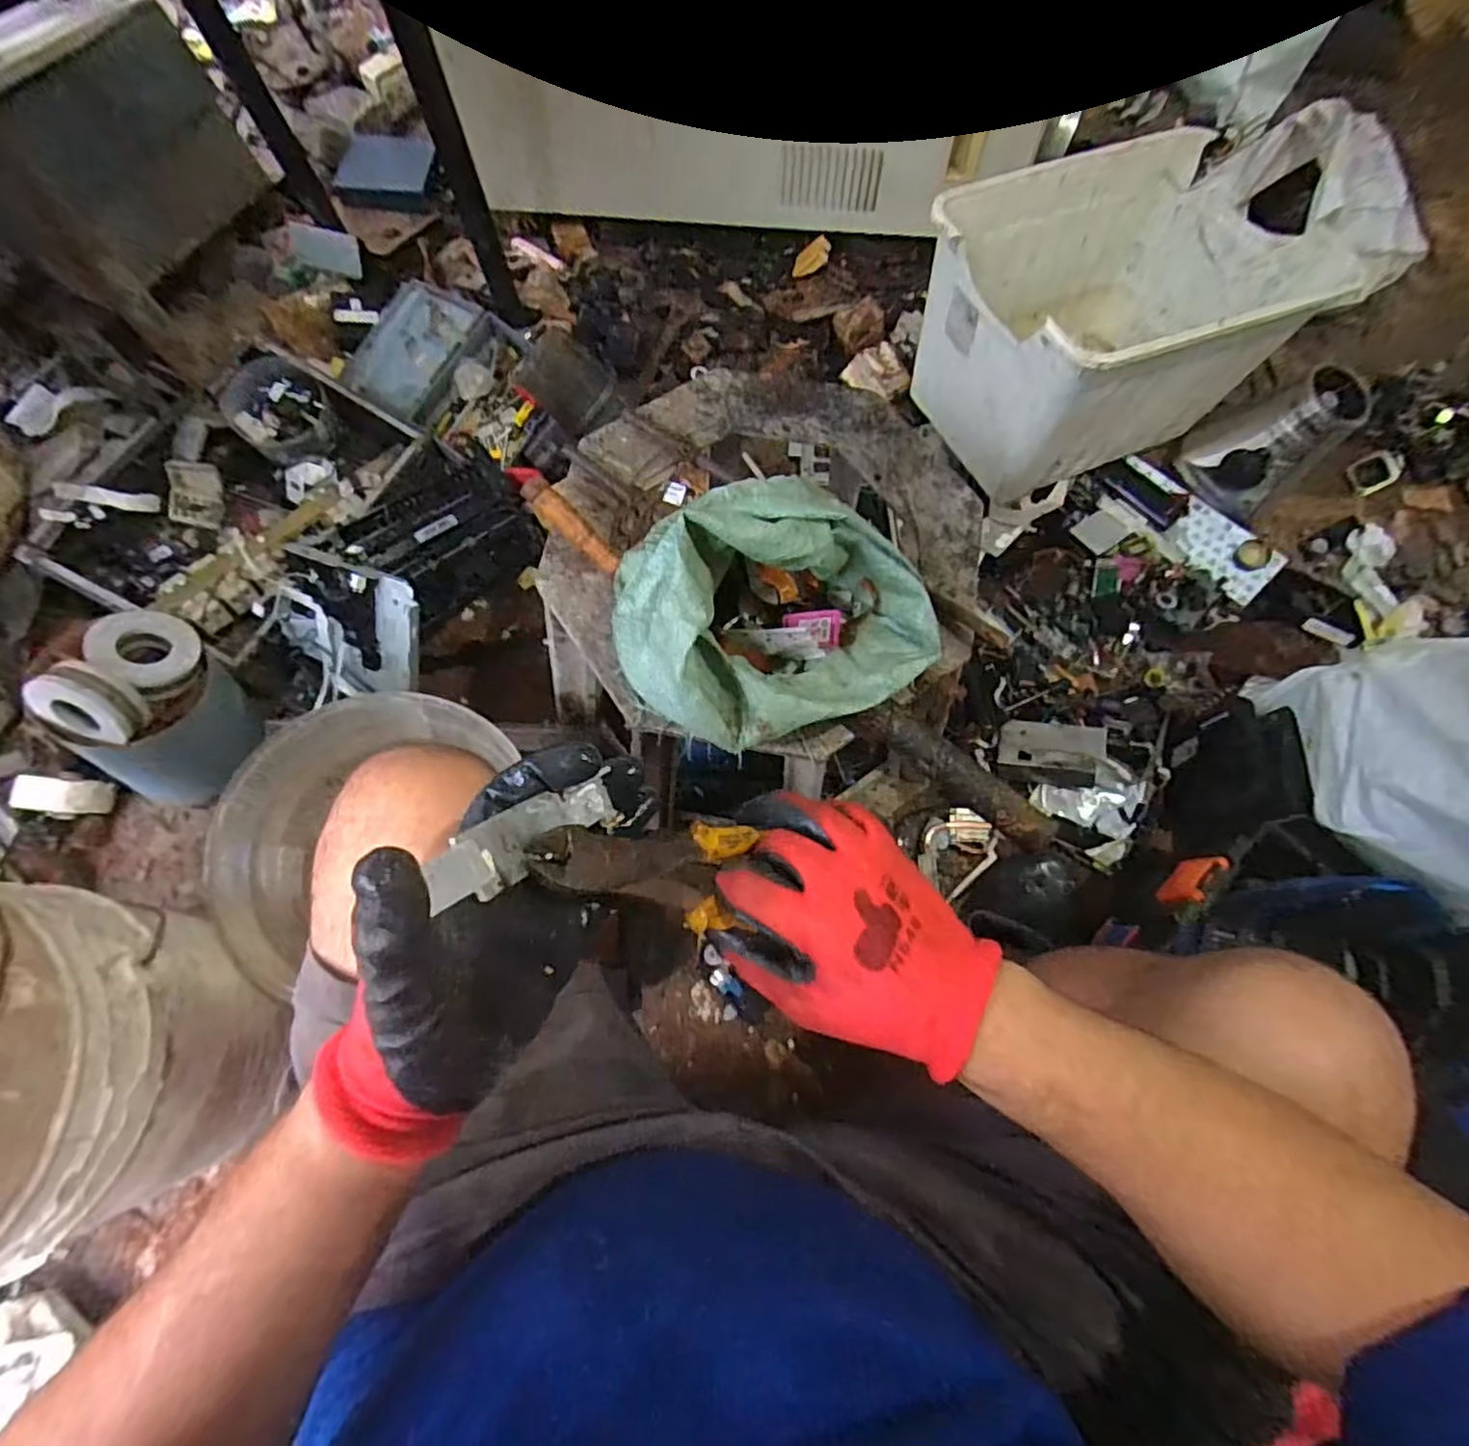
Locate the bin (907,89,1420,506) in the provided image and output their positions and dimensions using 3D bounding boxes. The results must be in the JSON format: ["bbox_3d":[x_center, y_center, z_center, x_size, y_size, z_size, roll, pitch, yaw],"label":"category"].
[{"bbox_3d":[0.506,-0.551,0.928,0.444,0.248,0.319,-25,73,-8],"label":"bin"}]

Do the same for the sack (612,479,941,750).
[{"bbox_3d":[0.037,-0.075,0.503,0.230,0.131,0.157,-26,74,-8],"label":"sack"}]

